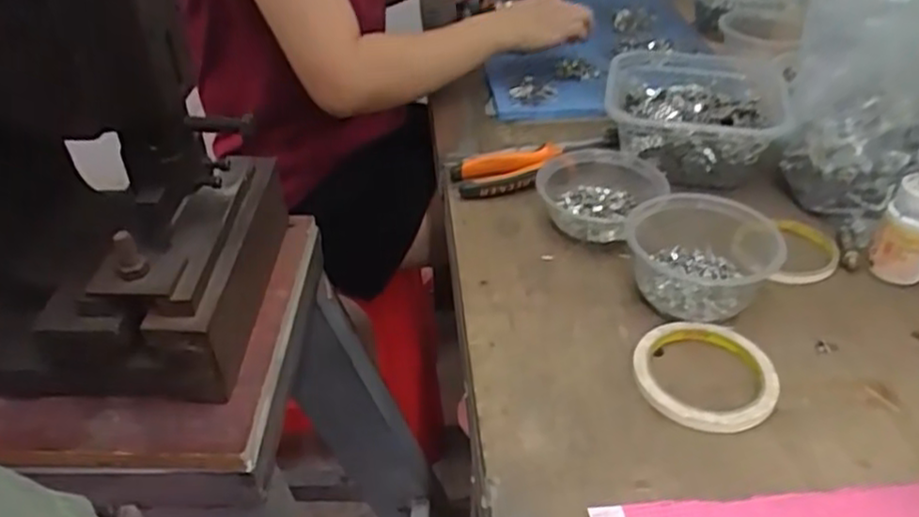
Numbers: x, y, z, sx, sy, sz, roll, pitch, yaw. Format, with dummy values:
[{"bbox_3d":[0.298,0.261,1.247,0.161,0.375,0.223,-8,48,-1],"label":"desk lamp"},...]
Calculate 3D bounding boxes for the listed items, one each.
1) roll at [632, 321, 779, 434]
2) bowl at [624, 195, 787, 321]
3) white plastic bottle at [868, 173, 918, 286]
[{"bbox_3d":[0.175,0.083,0.513,0.097,0.008,0.098,2,37,7],"label":"roll"},{"bbox_3d":[0.200,-0.009,0.586,0.122,0.061,0.134,4,38,10],"label":"bowl"},{"bbox_3d":[0.366,-0.024,0.580,0.041,0.081,0.039,-2,37,2],"label":"white plastic bottle"}]

